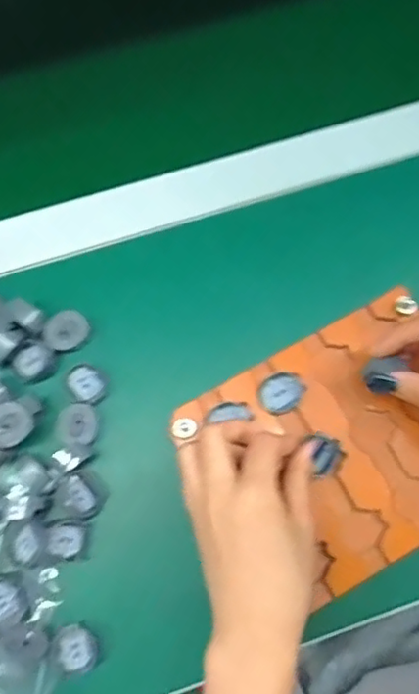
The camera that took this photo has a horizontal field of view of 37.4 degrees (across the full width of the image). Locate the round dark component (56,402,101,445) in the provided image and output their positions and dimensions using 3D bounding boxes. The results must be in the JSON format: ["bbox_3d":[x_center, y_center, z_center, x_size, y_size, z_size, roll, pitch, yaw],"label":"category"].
[{"bbox_3d":[-0.084,0.049,0.396,0.026,0.012,0.026,0,75,-2],"label":"round dark component"}]

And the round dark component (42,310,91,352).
[{"bbox_3d":[-0.094,-0.010,0.410,0.029,0.010,0.024,-21,76,-7],"label":"round dark component"}]

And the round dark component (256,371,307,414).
[{"bbox_3d":[0.046,0.029,0.401,0.031,0.004,0.024,-35,79,-10],"label":"round dark component"}]

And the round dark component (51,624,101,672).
[{"bbox_3d":[-0.080,0.181,0.372,0.023,0.013,0.028,-43,80,-12],"label":"round dark component"}]

